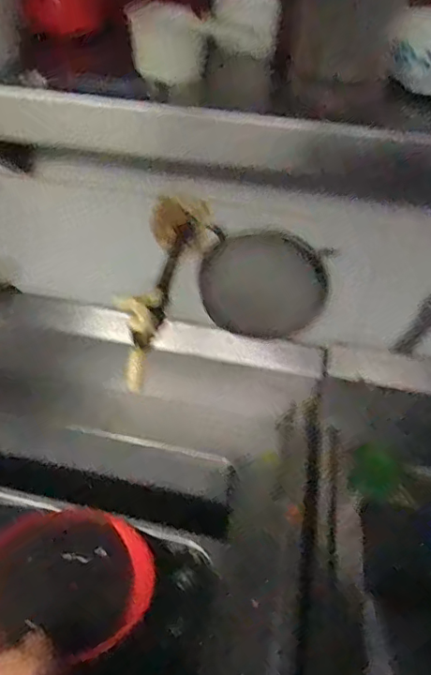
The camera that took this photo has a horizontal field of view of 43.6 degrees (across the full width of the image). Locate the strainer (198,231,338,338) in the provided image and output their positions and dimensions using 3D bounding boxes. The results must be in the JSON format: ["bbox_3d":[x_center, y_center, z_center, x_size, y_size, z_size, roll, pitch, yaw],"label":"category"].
[{"bbox_3d":[0.070,-0.075,0.812,0.186,0.171,0.021,13,38,8],"label":"strainer"}]

